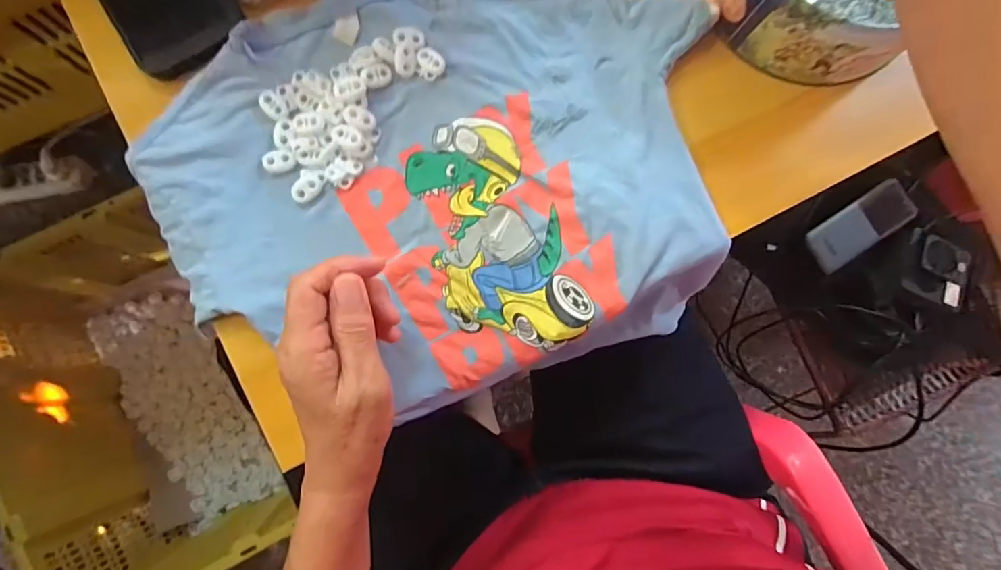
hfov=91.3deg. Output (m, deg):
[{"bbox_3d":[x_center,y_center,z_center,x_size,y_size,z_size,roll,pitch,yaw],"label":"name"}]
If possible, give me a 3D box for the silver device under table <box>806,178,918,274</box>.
[{"bbox_3d":[0.398,-0.066,0.542,0.121,0.013,0.048,-34,87,-7],"label":"silver device under table"}]

